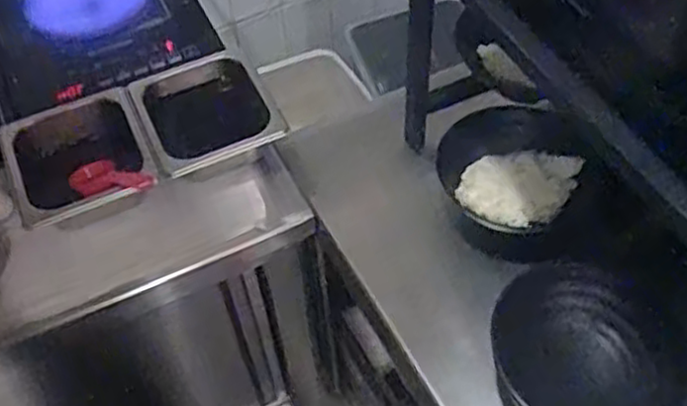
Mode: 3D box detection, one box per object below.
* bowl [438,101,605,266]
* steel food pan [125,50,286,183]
[{"bbox_3d":[0.215,-0.019,0.862,0.178,0.073,0.200,-3,53,1],"label":"bowl"},{"bbox_3d":[-0.169,-0.095,0.945,0.149,0.095,0.175,-23,55,-14],"label":"steel food pan"}]

